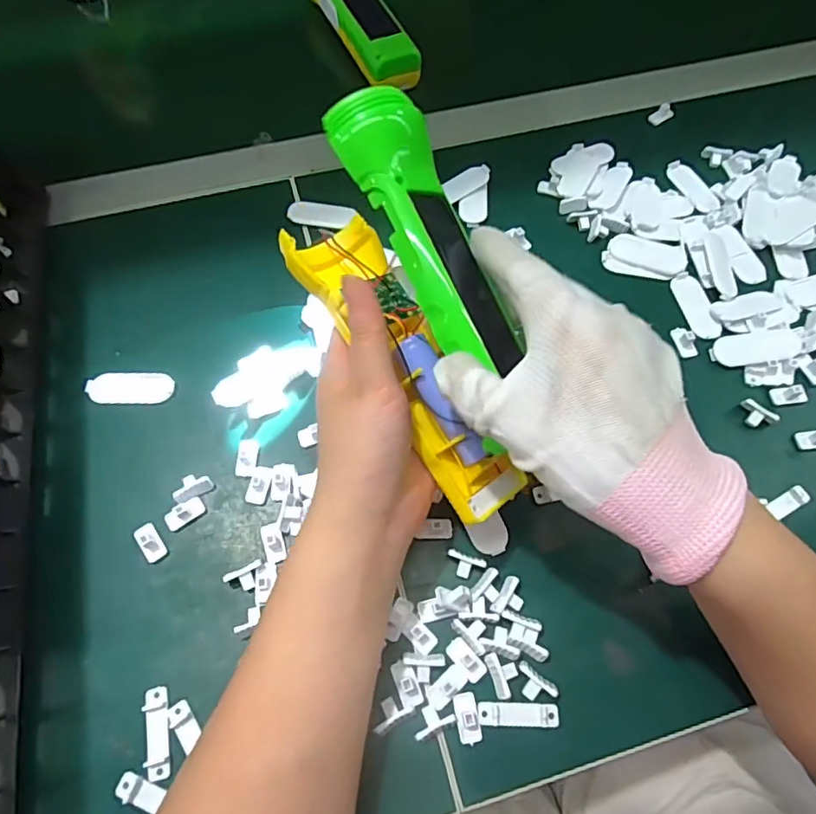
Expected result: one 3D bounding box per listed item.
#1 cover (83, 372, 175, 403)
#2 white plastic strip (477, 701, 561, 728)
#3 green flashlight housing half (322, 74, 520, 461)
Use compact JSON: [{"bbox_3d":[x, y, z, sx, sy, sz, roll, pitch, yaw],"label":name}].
[{"bbox_3d":[-0.165,-0.011,0.323,0.048,0.004,0.020,-2,64,-1],"label":"cover"},{"bbox_3d":[0.052,0.142,0.249,0.037,0.004,0.010,1,64,1],"label":"white plastic strip"},{"bbox_3d":[0.009,-0.077,0.236,0.041,0.019,0.132,-25,86,-12],"label":"green flashlight housing half"}]

